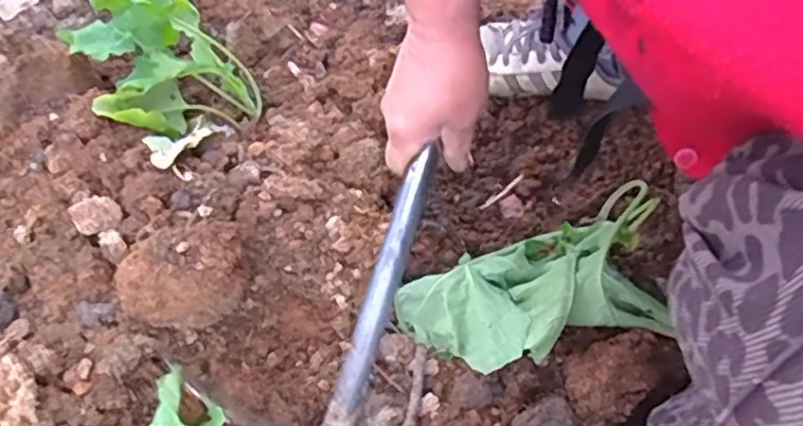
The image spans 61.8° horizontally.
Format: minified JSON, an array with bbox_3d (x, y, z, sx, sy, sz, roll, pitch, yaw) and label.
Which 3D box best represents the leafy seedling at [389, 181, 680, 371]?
[{"bbox_3d":[0.097,0.060,0.498,0.179,0.067,0.119,-18,55,-19],"label":"leafy seedling"}]

